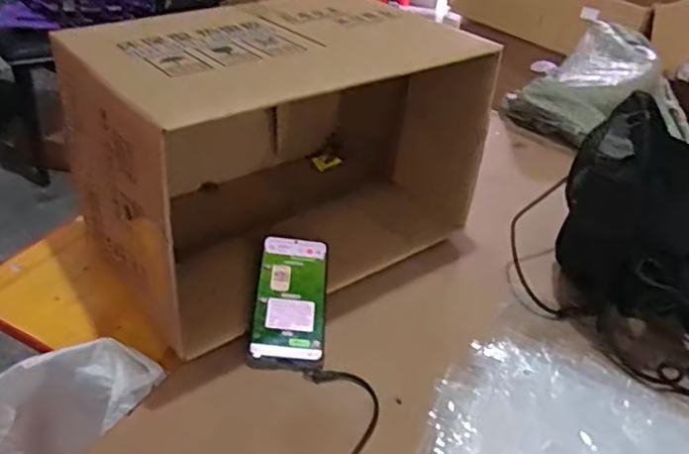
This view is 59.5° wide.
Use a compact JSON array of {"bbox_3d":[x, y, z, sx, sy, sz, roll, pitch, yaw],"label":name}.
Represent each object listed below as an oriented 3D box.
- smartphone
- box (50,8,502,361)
[{"bbox_3d":[-0.056,0.076,0.638,0.075,0.006,0.167,10,46,-8],"label":"smartphone"},{"bbox_3d":[-0.072,-0.096,0.705,0.415,0.258,0.282,-22,46,-33],"label":"box"}]

